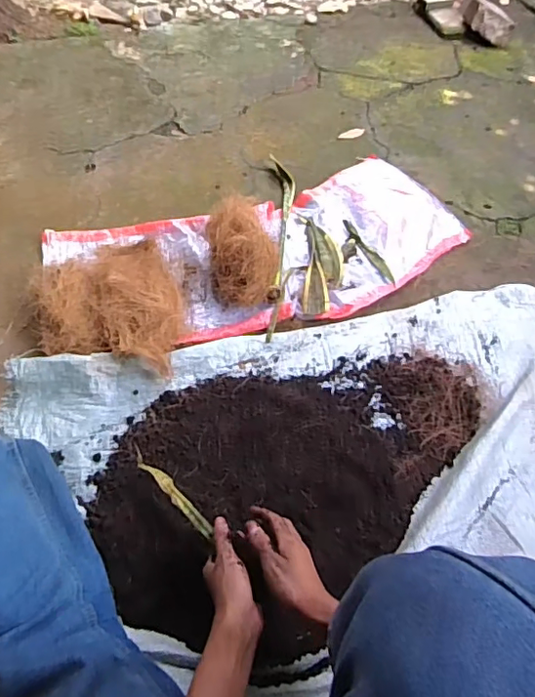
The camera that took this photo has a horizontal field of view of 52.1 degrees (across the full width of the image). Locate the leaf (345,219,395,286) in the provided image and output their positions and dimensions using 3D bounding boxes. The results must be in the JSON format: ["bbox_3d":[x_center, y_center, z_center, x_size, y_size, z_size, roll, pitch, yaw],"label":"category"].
[{"bbox_3d":[0.187,-0.182,1.023,0.024,0.006,0.174,-21,56,-16],"label":"leaf"}]

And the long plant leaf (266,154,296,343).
[{"bbox_3d":[0.021,-0.218,1.033,0.051,0.033,0.485,5,56,0],"label":"long plant leaf"}]

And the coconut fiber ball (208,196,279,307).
[{"bbox_3d":[-0.042,-0.169,0.940,0.118,0.112,0.184,-1,56,-4],"label":"coconut fiber ball"}]

